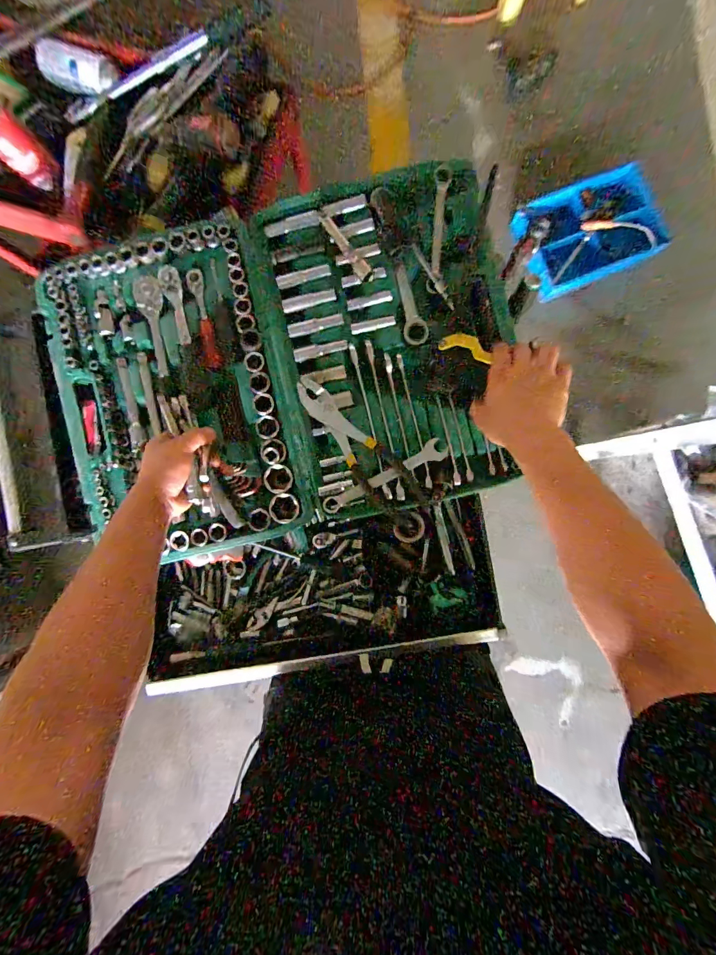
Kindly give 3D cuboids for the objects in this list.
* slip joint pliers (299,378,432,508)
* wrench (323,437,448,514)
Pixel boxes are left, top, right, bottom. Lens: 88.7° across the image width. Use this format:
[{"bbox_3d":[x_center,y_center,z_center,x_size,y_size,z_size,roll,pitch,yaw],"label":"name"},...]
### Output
[{"bbox_3d":[-0.002,-0.041,0.507,0.059,0.012,0.236,-42,90,0],"label":"slip joint pliers"},{"bbox_3d":[0.035,-0.002,0.508,0.183,0.007,0.030,-26,90,0],"label":"wrench"}]

